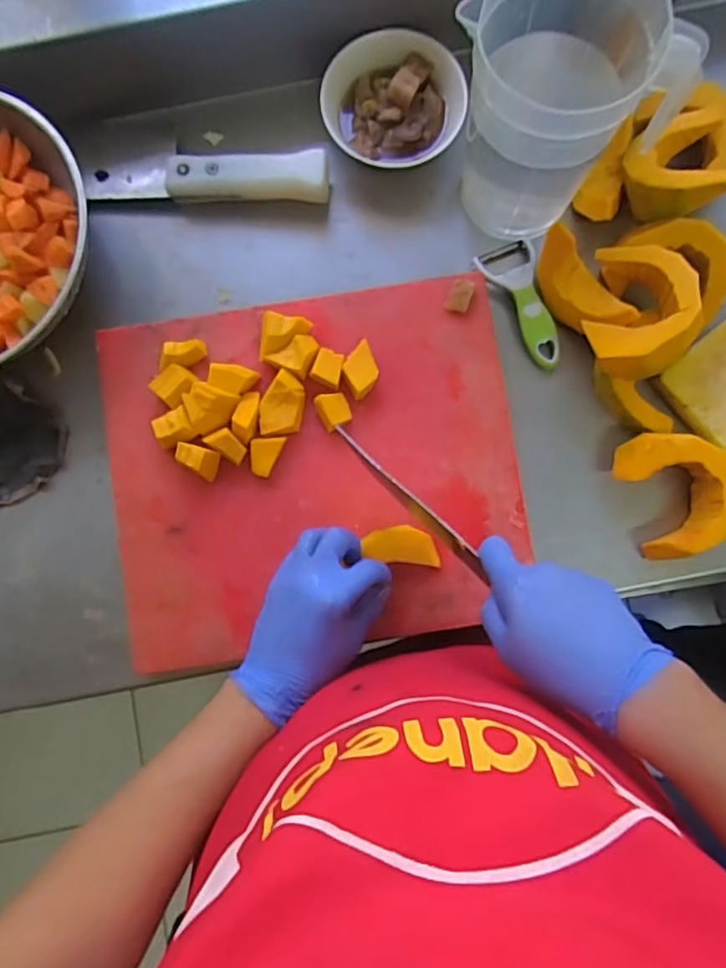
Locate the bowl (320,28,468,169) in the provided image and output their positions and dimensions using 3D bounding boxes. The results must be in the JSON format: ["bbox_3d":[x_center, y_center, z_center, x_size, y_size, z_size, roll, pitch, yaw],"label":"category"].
[{"bbox_3d":[0.033,-0.385,0.621,0.139,0.049,0.125,2,83,2],"label":"bowl"}]

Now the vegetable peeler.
[{"bbox_3d":[0.157,-0.181,0.613,0.057,0.024,0.135,-14,82,0],"label":"vegetable peeler"}]

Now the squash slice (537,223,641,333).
[{"bbox_3d":[0.206,-0.188,0.593,0.046,0.053,0.111,-30,83,-2],"label":"squash slice"}]

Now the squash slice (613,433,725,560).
[{"bbox_3d":[0.297,0.005,0.574,0.087,0.060,0.117,-25,82,-1],"label":"squash slice"}]

